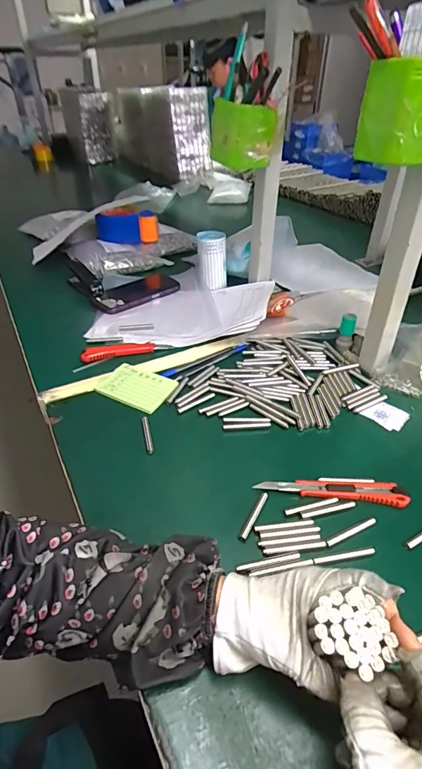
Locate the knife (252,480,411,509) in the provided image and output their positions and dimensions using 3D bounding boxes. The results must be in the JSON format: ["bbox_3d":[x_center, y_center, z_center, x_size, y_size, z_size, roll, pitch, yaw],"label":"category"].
[{"bbox_3d":[0.125,0.107,0.432,0.150,0.008,0.026,5,37,6],"label":"knife"}]

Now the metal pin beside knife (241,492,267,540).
[{"bbox_3d":[0.043,0.127,0.408,0.007,0.004,0.057,18,40,21],"label":"metal pin beside knife"}]

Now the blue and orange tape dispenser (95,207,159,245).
[{"bbox_3d":[-0.188,-0.353,0.931,0.134,0.064,0.042,3,37,3],"label":"blue and orange tape dispenser"}]

